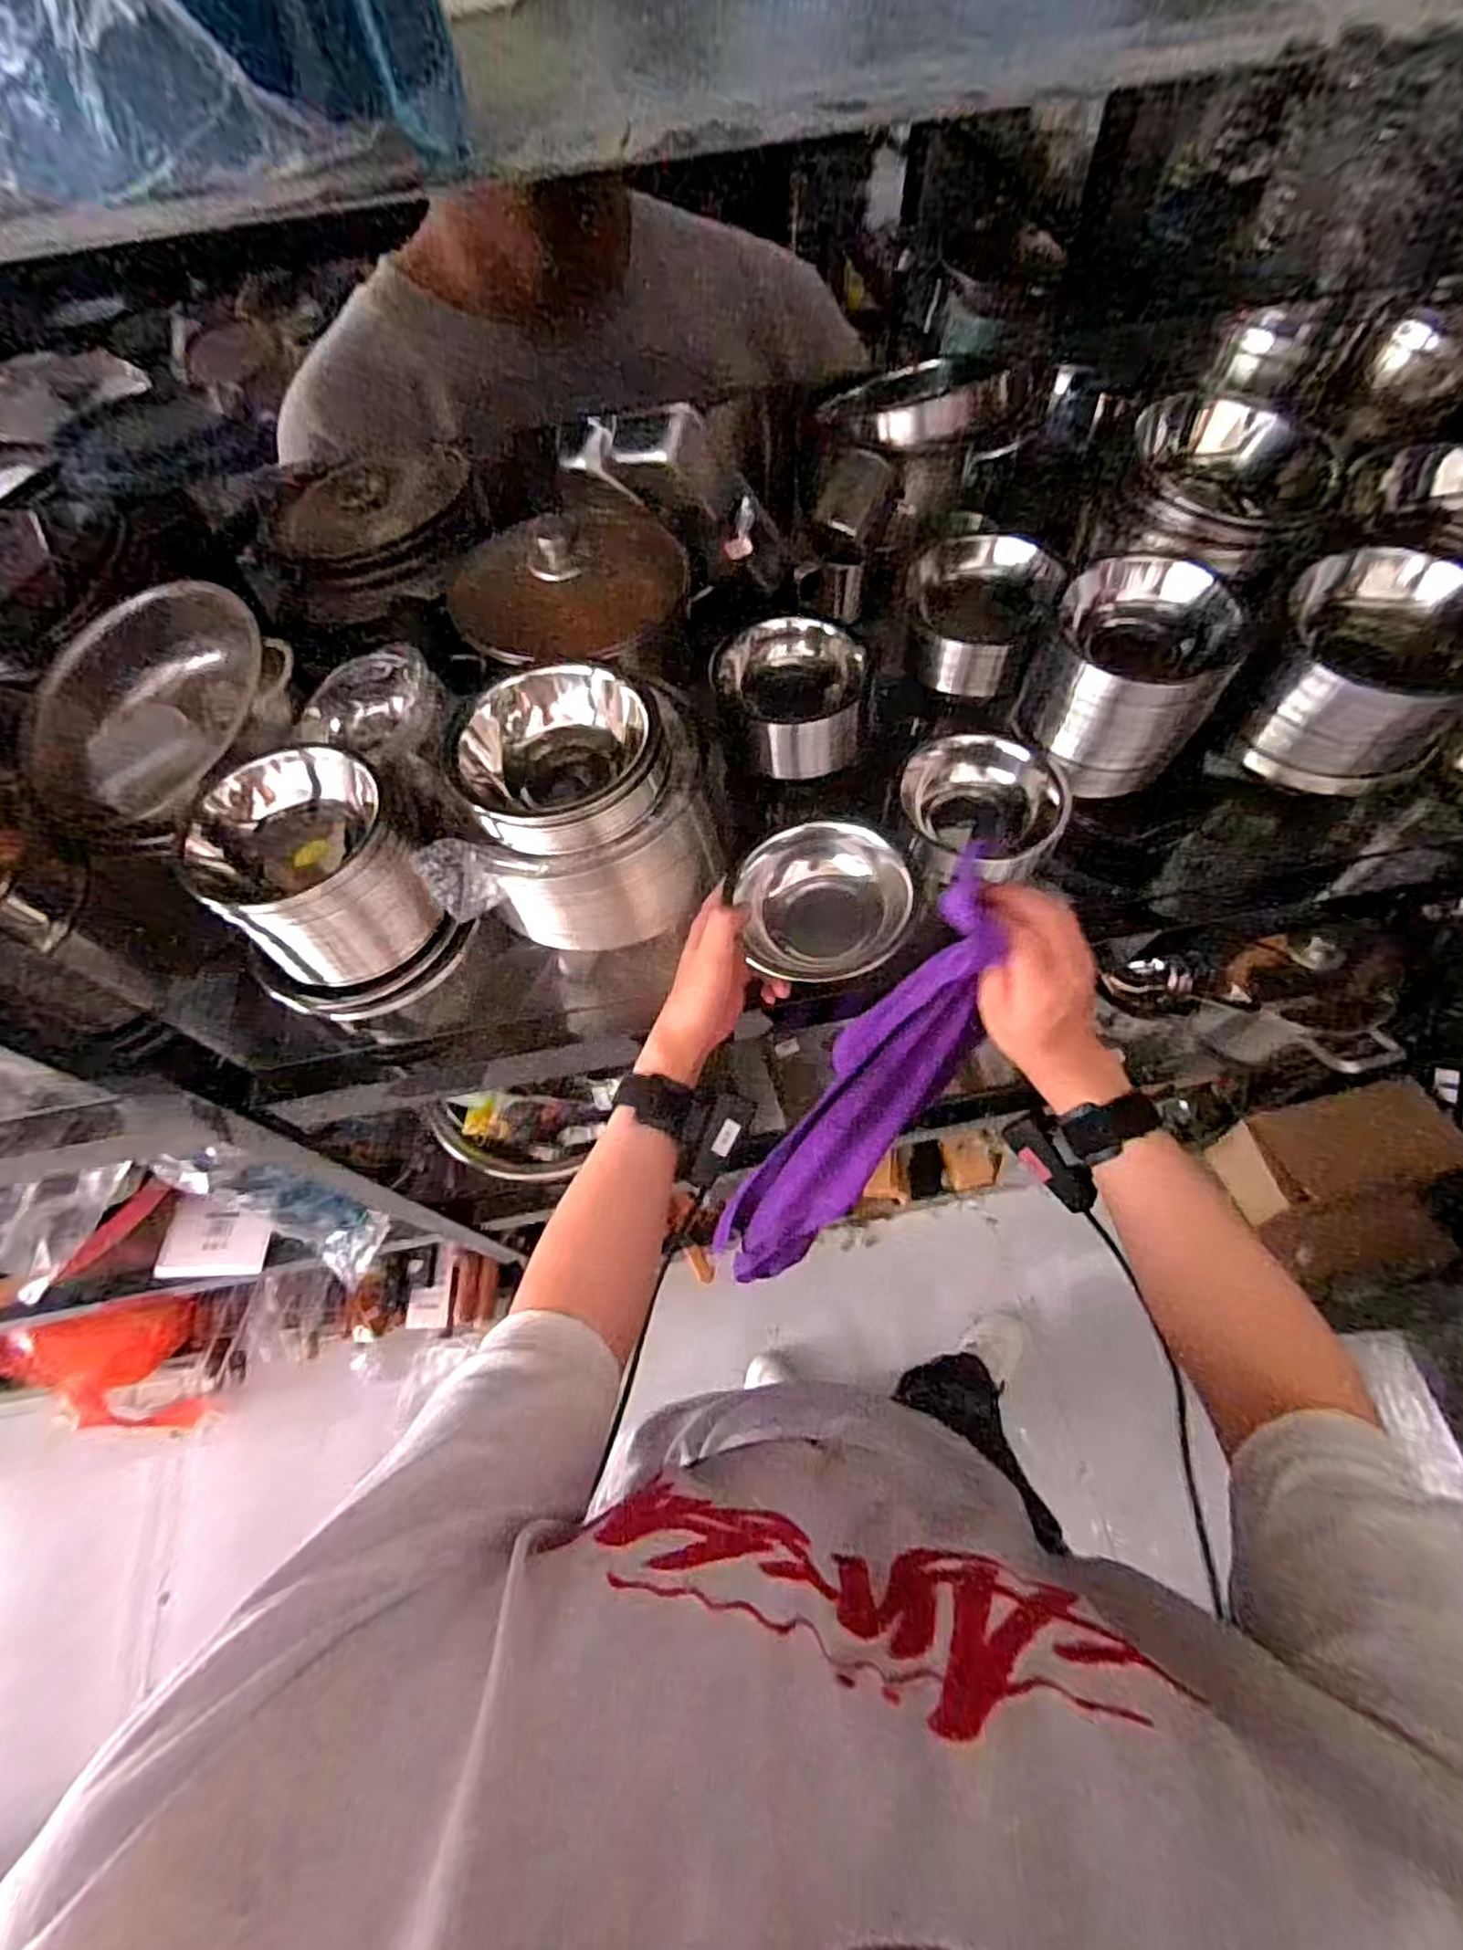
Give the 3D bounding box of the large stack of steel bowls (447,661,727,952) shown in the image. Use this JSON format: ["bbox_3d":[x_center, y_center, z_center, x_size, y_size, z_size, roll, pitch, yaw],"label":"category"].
[{"bbox_3d":[-0.103,-0.099,0.526,0.140,0.179,0.125,20,65,14],"label":"large stack of steel bowls"}]

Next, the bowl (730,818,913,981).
[{"bbox_3d":[0.063,-0.050,0.509,0.121,0.047,0.109,2,87,10],"label":"bowl"}]

